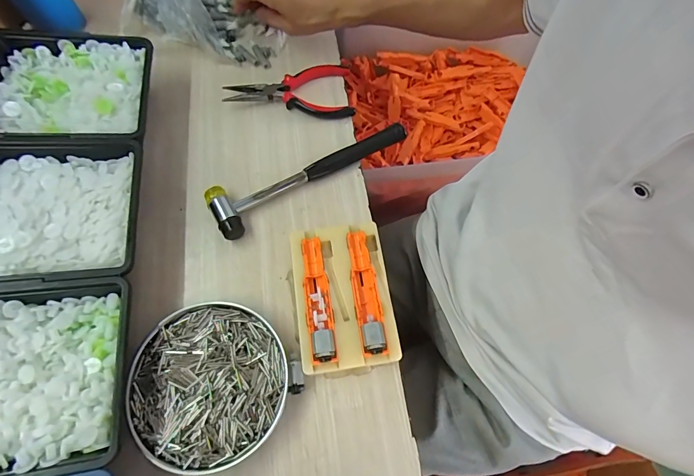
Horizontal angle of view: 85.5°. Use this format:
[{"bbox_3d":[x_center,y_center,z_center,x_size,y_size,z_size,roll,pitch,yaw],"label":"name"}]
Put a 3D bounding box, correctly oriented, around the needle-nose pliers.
[{"bbox_3d":[-0.071,-0.182,0.467,0.152,0.019,0.079,-5,66,-3],"label":"needle-nose pliers"}]

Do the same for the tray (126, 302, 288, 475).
[{"bbox_3d":[-0.119,0.128,0.332,0.127,0.024,0.131,1,66,-1],"label":"tray"}]

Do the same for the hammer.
[{"bbox_3d":[-0.039,-0.079,0.422,0.237,0.024,0.054,-31,71,-14],"label":"hammer"}]

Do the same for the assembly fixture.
[{"bbox_3d":[-0.004,0.054,0.365,0.088,0.027,0.137,-7,67,-5],"label":"assembly fixture"}]

